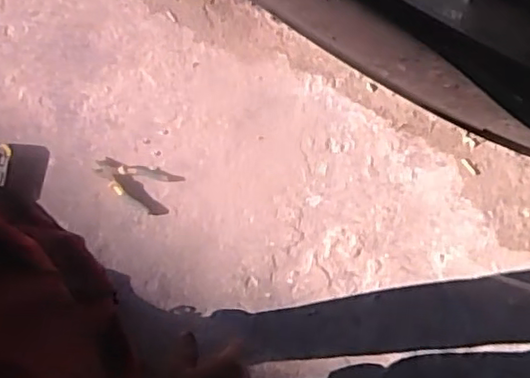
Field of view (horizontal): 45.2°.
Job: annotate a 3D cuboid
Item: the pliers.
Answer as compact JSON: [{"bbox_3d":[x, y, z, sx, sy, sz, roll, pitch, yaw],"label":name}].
[{"bbox_3d":[-0.316,-0.019,1.551,0.205,0.011,0.108,24,76,9],"label":"pliers"}]

